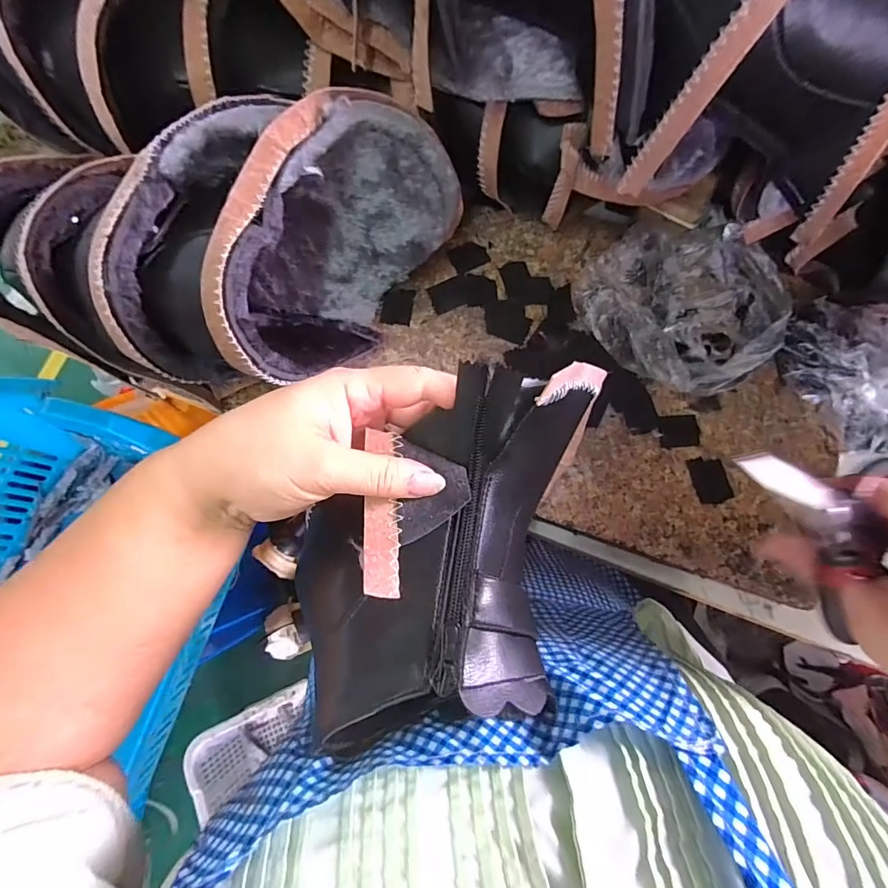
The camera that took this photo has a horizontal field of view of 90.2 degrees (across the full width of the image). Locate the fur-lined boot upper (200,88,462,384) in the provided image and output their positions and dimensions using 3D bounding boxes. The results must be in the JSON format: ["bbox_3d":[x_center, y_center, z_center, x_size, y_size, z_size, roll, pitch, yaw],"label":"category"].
[{"bbox_3d":[-0.080,-0.136,0.333,0.084,0.171,0.208,41,81,9],"label":"fur-lined boot upper"}]

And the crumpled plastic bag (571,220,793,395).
[{"bbox_3d":[0.213,-0.125,0.390,0.156,0.035,0.158,-42,80,-8],"label":"crumpled plastic bag"}]

